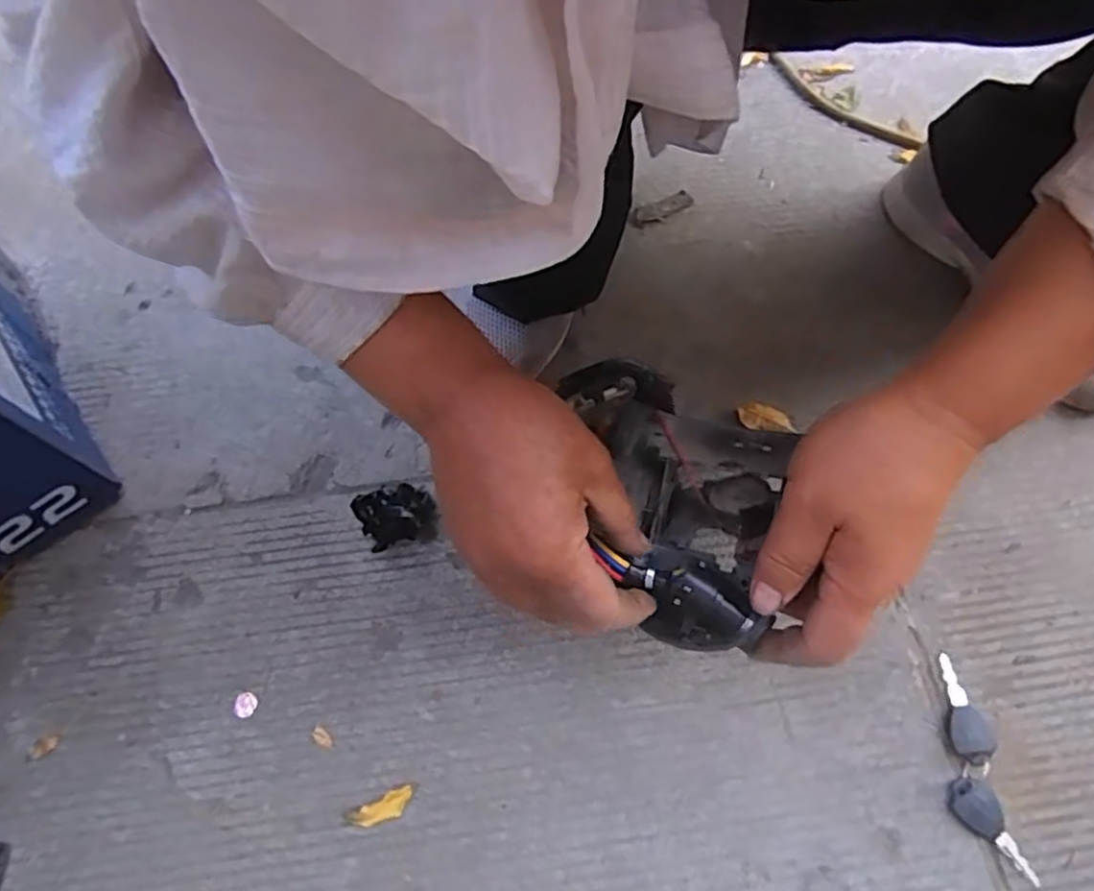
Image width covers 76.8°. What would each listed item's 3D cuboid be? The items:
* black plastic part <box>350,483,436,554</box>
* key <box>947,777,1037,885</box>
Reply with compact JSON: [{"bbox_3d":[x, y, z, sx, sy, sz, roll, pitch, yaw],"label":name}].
[{"bbox_3d":[-0.101,0.047,0.464,0.047,0.026,0.041,-29,69,-12],"label":"black plastic part"},{"bbox_3d":[0.256,0.218,0.392,0.024,0.006,0.057,-37,71,-16],"label":"key"}]

